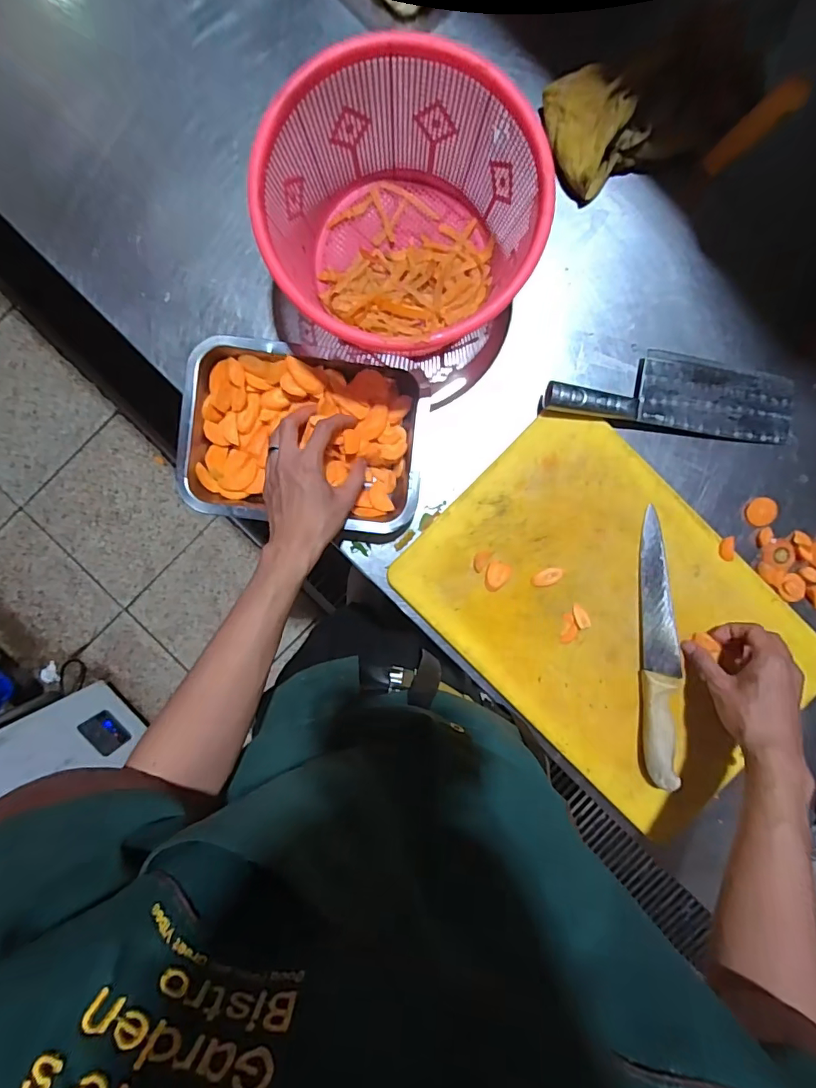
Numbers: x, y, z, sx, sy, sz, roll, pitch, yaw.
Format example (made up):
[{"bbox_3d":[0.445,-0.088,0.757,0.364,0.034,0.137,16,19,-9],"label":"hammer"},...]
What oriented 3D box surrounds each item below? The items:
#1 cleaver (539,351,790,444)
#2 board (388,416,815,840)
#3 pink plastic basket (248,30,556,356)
[{"bbox_3d":[0.295,-0.172,0.535,0.280,0.037,0.083,7,91,-2],"label":"cleaver"},{"bbox_3d":[0.233,0.088,0.553,0.439,0.020,0.299,44,92,-2],"label":"board"},{"bbox_3d":[-0.007,-0.301,0.480,0.244,0.138,0.242,0,91,-1],"label":"pink plastic basket"}]

